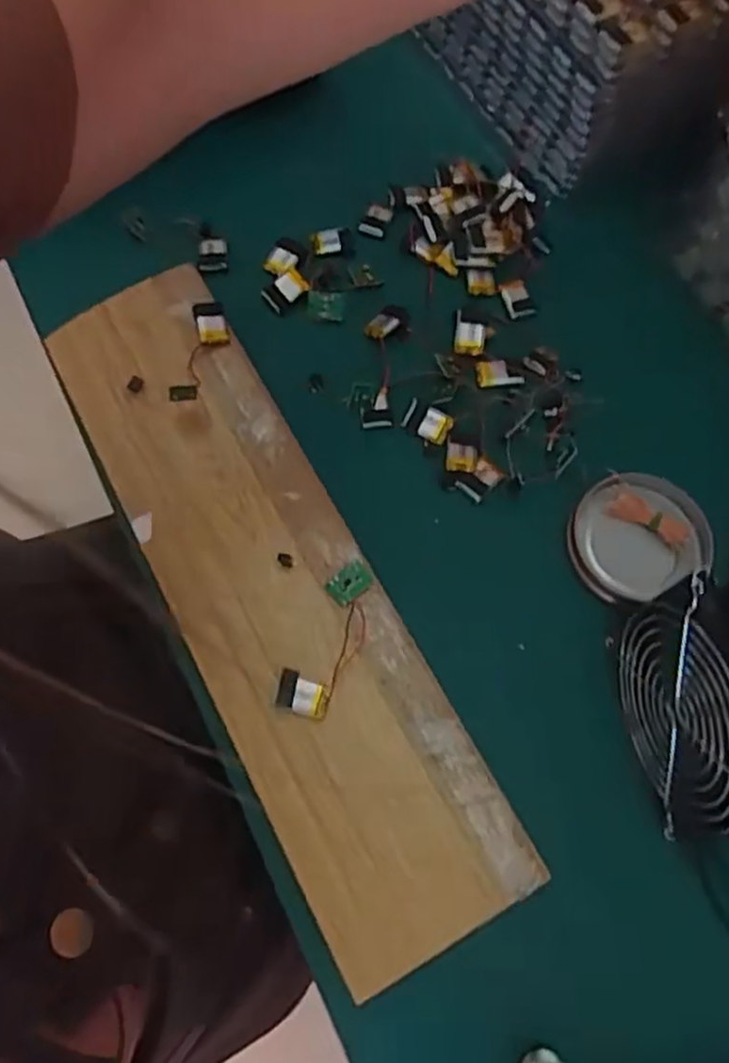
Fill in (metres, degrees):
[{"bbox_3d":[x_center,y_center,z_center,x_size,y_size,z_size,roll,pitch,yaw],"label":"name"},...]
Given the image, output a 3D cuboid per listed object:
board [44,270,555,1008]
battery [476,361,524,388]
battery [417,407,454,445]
[{"bbox_3d":[-0.062,0.024,0.449,0.116,0.009,0.453,-26,72,-13],"label":"board"},{"bbox_3d":[0.096,-0.113,0.523,0.032,0.004,0.021,-3,68,-4],"label":"battery"},{"bbox_3d":[0.048,-0.072,0.501,0.019,0.008,0.021,25,69,7],"label":"battery"}]

